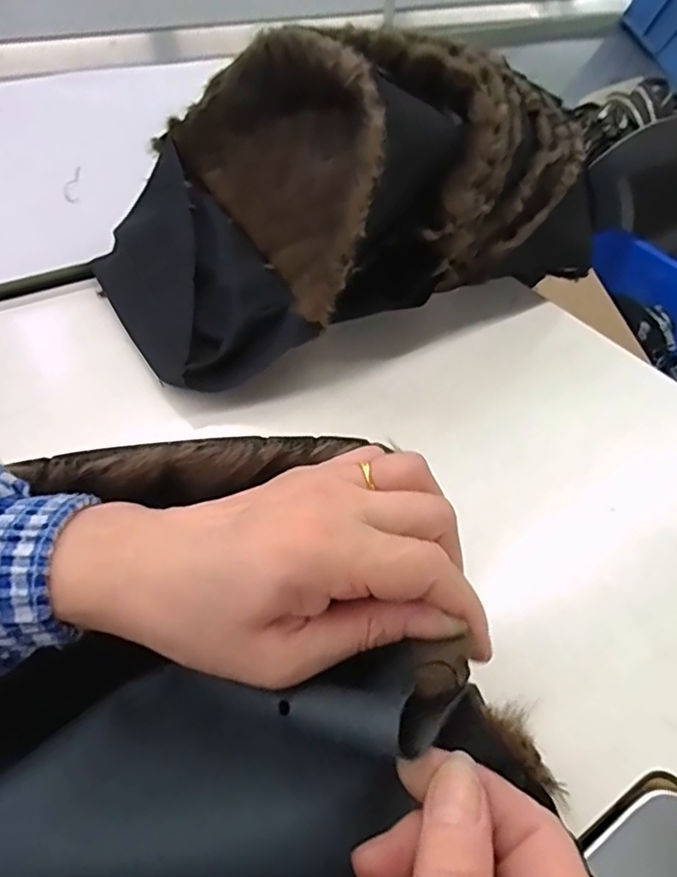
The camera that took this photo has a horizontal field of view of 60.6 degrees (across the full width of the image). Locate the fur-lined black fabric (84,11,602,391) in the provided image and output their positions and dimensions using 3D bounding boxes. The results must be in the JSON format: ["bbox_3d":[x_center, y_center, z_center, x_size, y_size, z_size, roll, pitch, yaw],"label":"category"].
[{"bbox_3d":[-0.027,-0.230,0.486,0.367,0.154,0.336,-25,50,-24],"label":"fur-lined black fabric"}]

